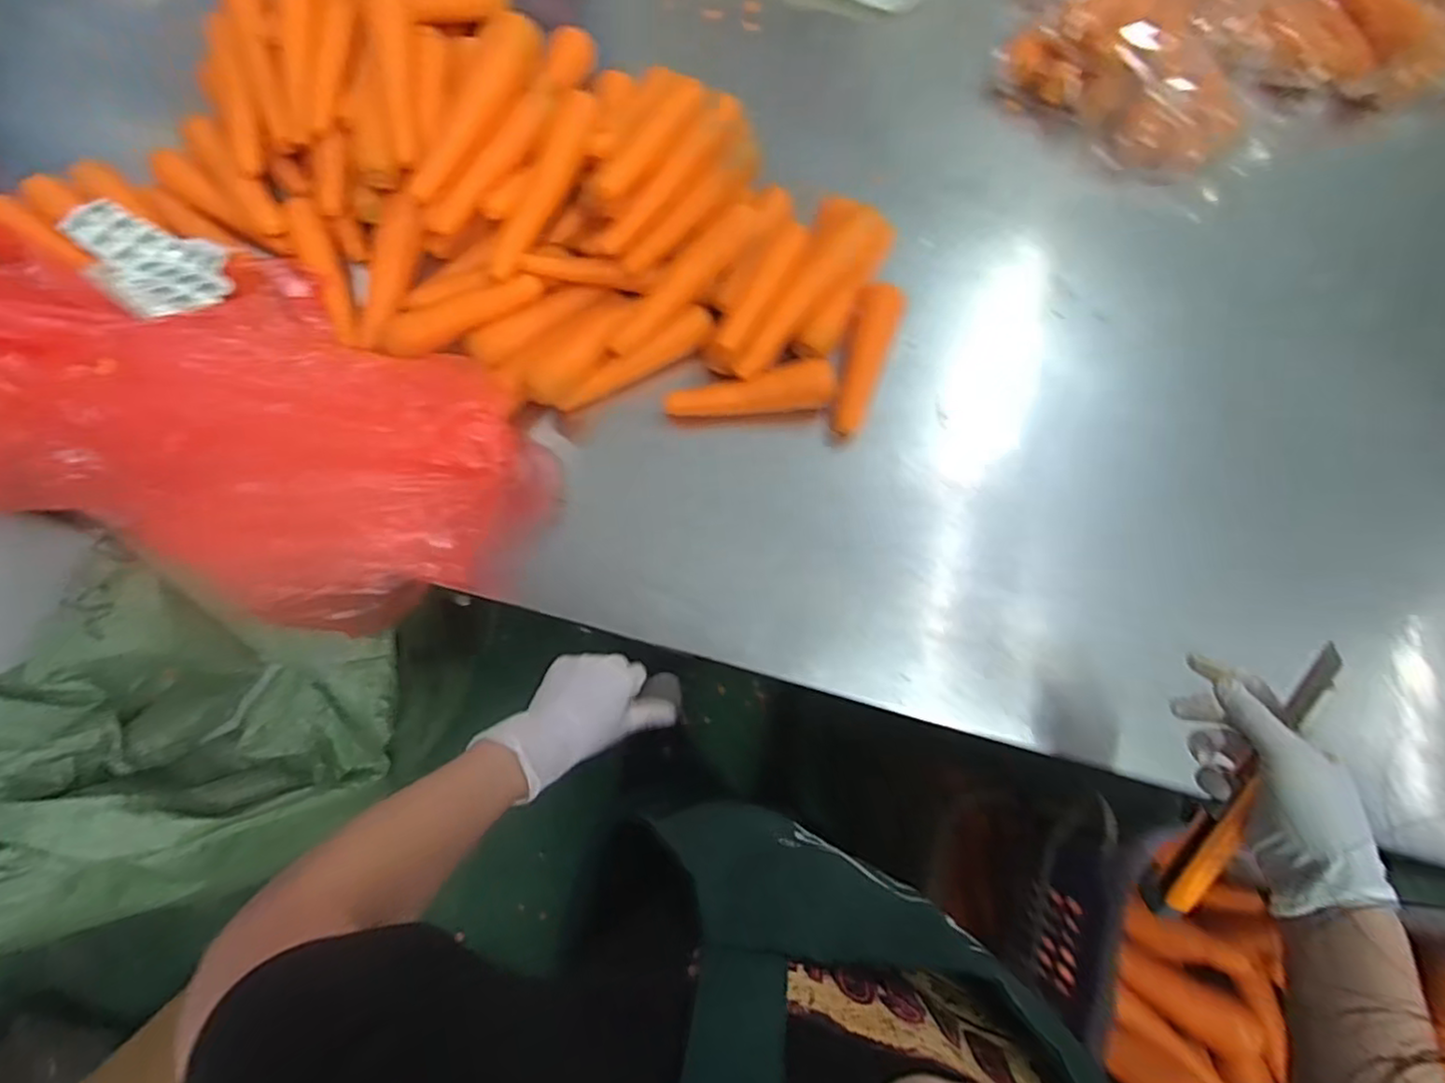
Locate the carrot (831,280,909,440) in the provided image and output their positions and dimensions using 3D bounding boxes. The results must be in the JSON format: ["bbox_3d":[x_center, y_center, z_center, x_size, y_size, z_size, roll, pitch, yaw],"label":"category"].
[{"bbox_3d":[0.139,-0.179,0.649,0.045,0.032,0.157,18,88,4],"label":"carrot"}]

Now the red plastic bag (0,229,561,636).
[{"bbox_3d":[-0.521,-0.130,0.593,0.716,0.101,0.304,12,74,3],"label":"red plastic bag"}]

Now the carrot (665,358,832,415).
[{"bbox_3d":[0.027,-0.140,0.639,0.157,0.032,0.036,-7,74,-3],"label":"carrot"}]

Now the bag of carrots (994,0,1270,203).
[{"bbox_3d":[0.463,-0.574,0.738,0.286,0.103,0.353,14,75,3],"label":"bag of carrots"}]

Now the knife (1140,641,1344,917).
[{"bbox_3d":[0.320,0.154,0.420,0.018,0.031,0.200,24,103,6],"label":"knife"}]

